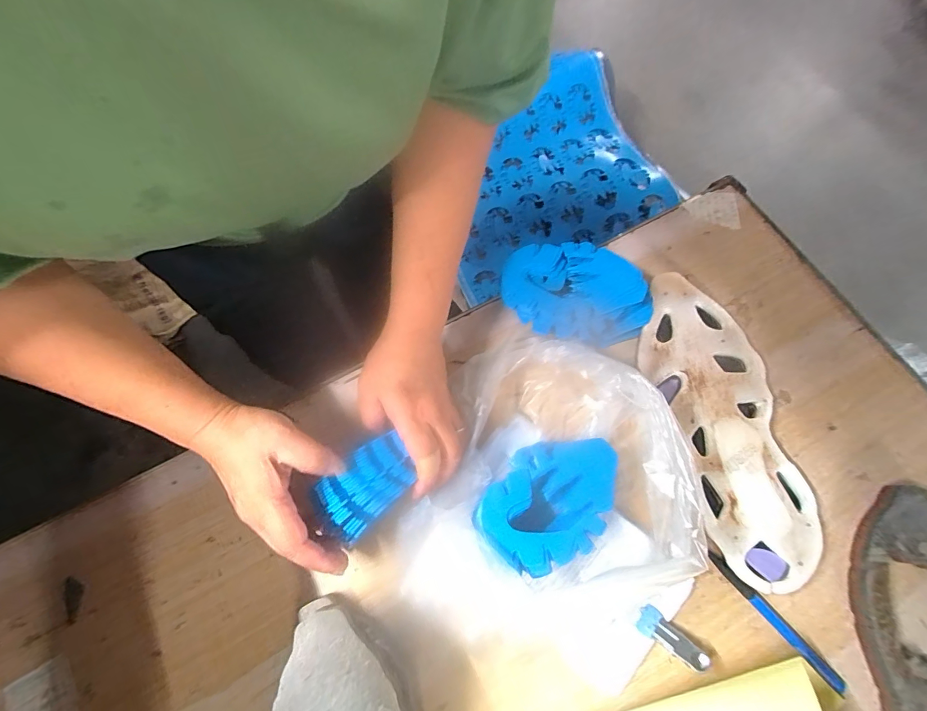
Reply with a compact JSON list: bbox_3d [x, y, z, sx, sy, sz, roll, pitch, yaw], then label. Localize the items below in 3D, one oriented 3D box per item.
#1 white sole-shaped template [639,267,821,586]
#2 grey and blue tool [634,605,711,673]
[{"bbox_3d":[0.237,0.056,0.395,0.103,0.026,0.275,-12,70,-4],"label":"white sole-shaped template"},{"bbox_3d":[0.168,0.230,0.341,0.055,0.008,0.021,33,73,30],"label":"grey and blue tool"}]

